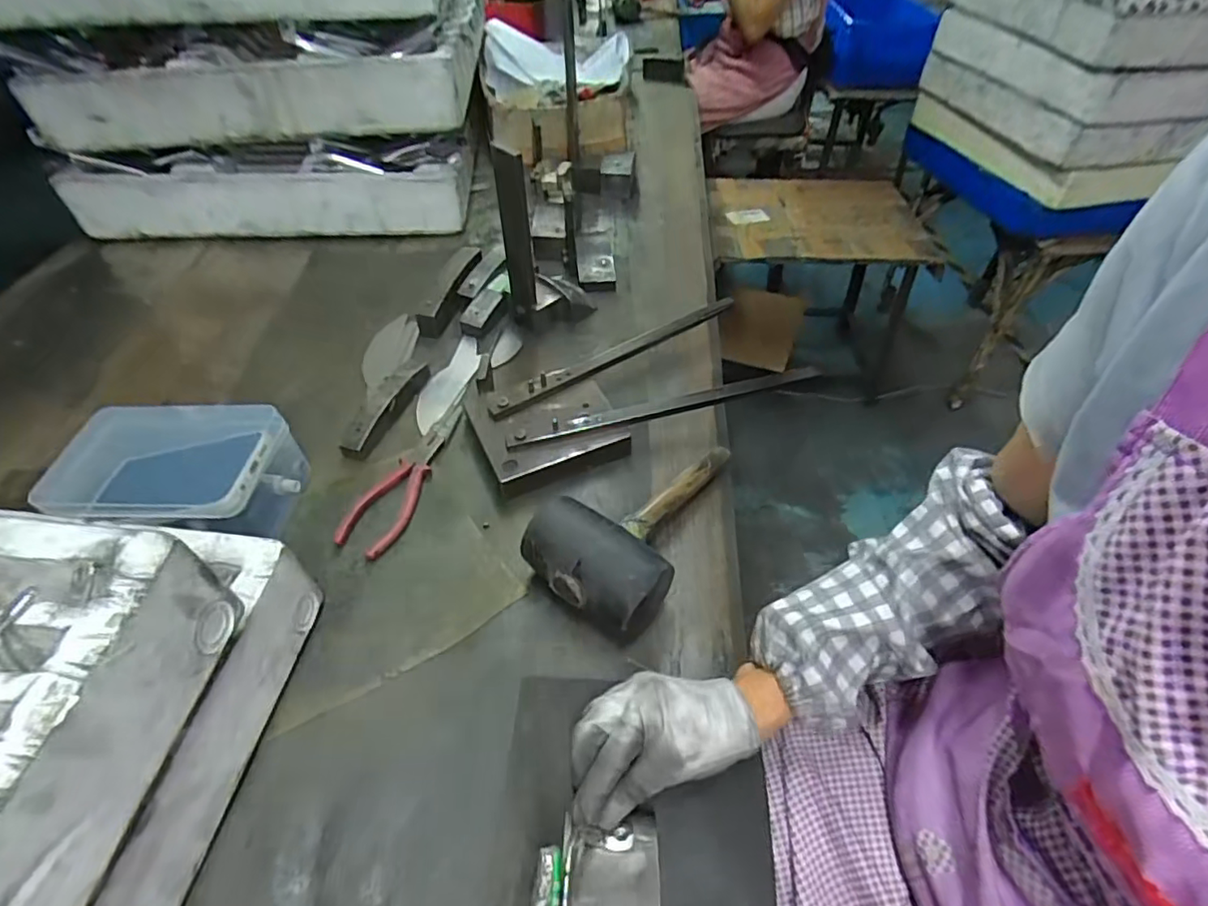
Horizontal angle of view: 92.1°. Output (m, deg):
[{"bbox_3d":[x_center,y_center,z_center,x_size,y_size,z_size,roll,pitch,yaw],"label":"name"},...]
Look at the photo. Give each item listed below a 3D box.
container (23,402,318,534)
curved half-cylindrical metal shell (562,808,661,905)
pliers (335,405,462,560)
[{"bbox_3d":[-0.367,0.026,0.516,0.160,0.079,0.116,0,49,-2],"label":"container"},{"bbox_3d":[0.004,0.262,0.333,0.056,0.020,0.096,2,49,-1],"label":"curved half-cylindrical metal shell"},{"bbox_3d":[-0.182,0.019,0.569,0.046,0.018,0.189,18,51,13],"label":"pliers"}]

